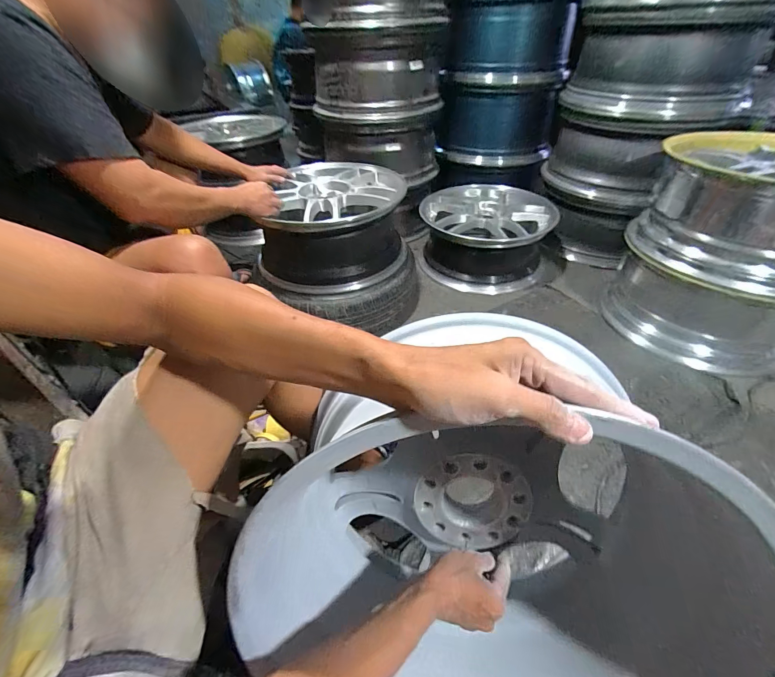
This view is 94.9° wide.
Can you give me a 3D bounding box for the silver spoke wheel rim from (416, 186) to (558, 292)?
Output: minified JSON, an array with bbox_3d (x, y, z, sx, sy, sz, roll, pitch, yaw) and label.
[{"bbox_3d":[0.339,-0.377,1.269,0.437,0.184,0.436,6,43,10],"label":"silver spoke wheel rim"}]

